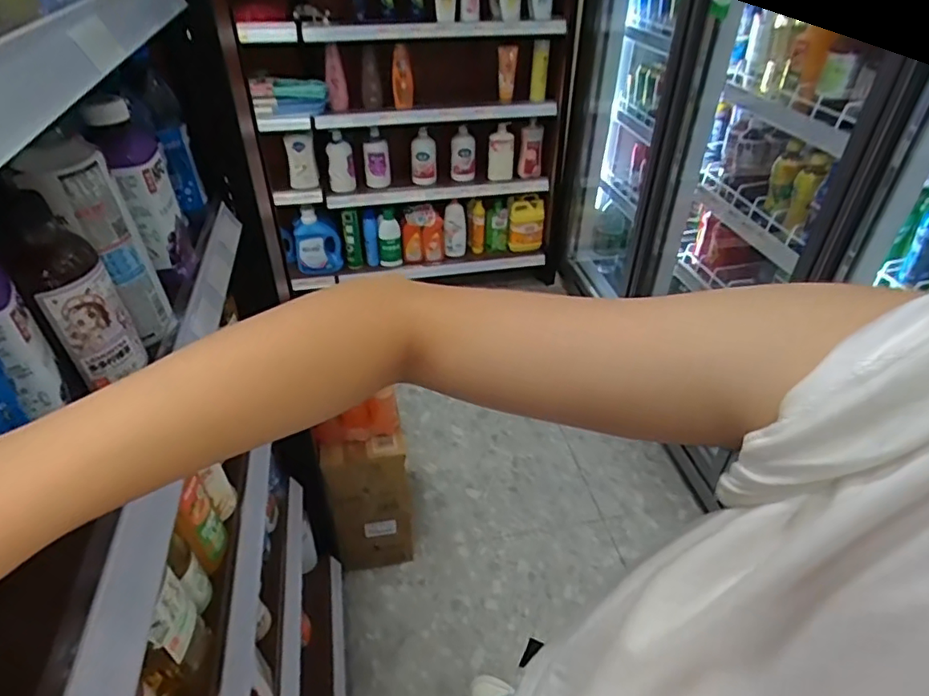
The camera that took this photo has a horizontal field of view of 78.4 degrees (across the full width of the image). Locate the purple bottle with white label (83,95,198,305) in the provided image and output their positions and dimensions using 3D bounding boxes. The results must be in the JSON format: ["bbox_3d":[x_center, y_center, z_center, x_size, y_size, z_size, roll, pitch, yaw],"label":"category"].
[{"bbox_3d":[-0.317,-0.150,0.569,0.059,0.176,0.057,-20,43,-24],"label":"purple bottle with white label"}]

